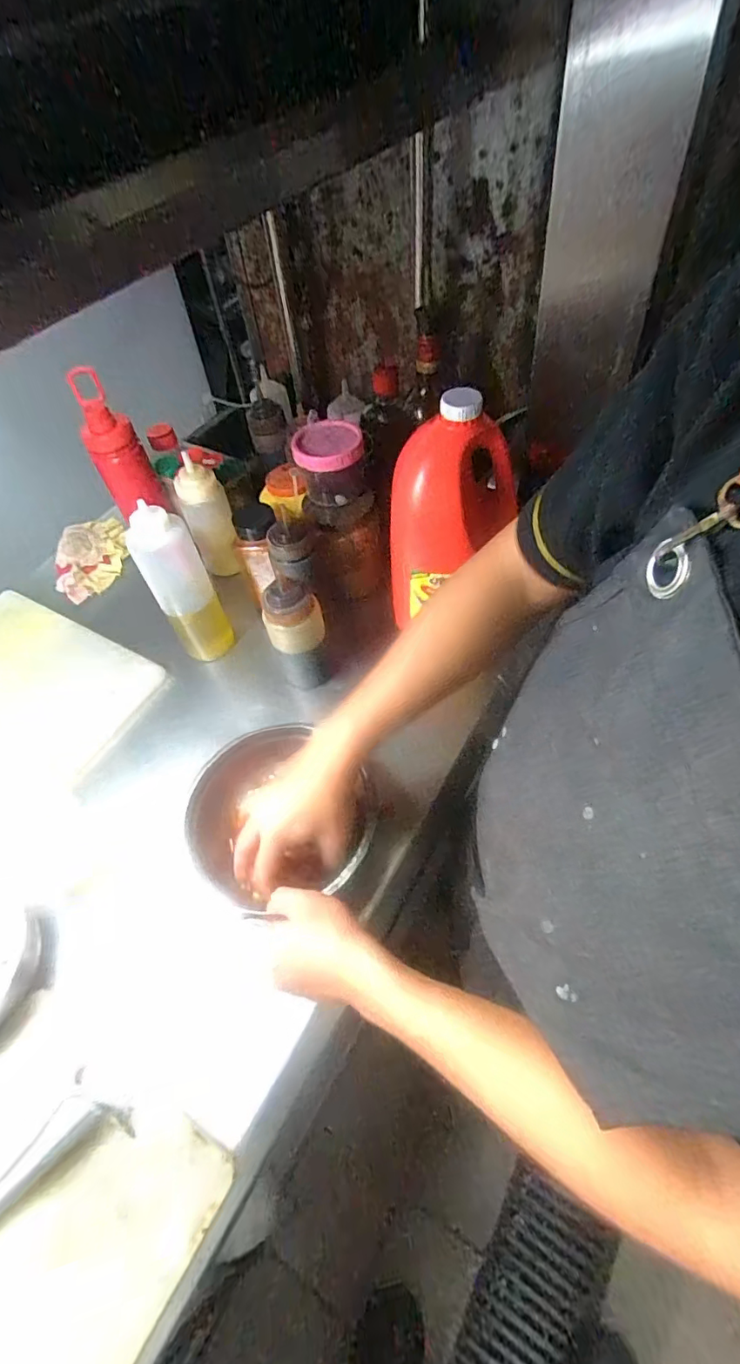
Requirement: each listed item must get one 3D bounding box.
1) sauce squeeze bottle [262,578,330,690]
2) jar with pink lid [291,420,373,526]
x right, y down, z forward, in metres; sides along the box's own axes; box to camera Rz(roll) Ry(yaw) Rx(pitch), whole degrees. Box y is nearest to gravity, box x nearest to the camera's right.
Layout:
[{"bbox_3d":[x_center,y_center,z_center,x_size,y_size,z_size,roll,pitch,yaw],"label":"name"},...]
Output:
[{"bbox_3d":[-0.088,-0.055,0.644,0.063,0.160,0.049,-16,55,-6],"label":"sauce squeeze bottle"},{"bbox_3d":[-0.046,-0.270,0.680,0.092,0.095,0.094,-2,55,3],"label":"jar with pink lid"}]

